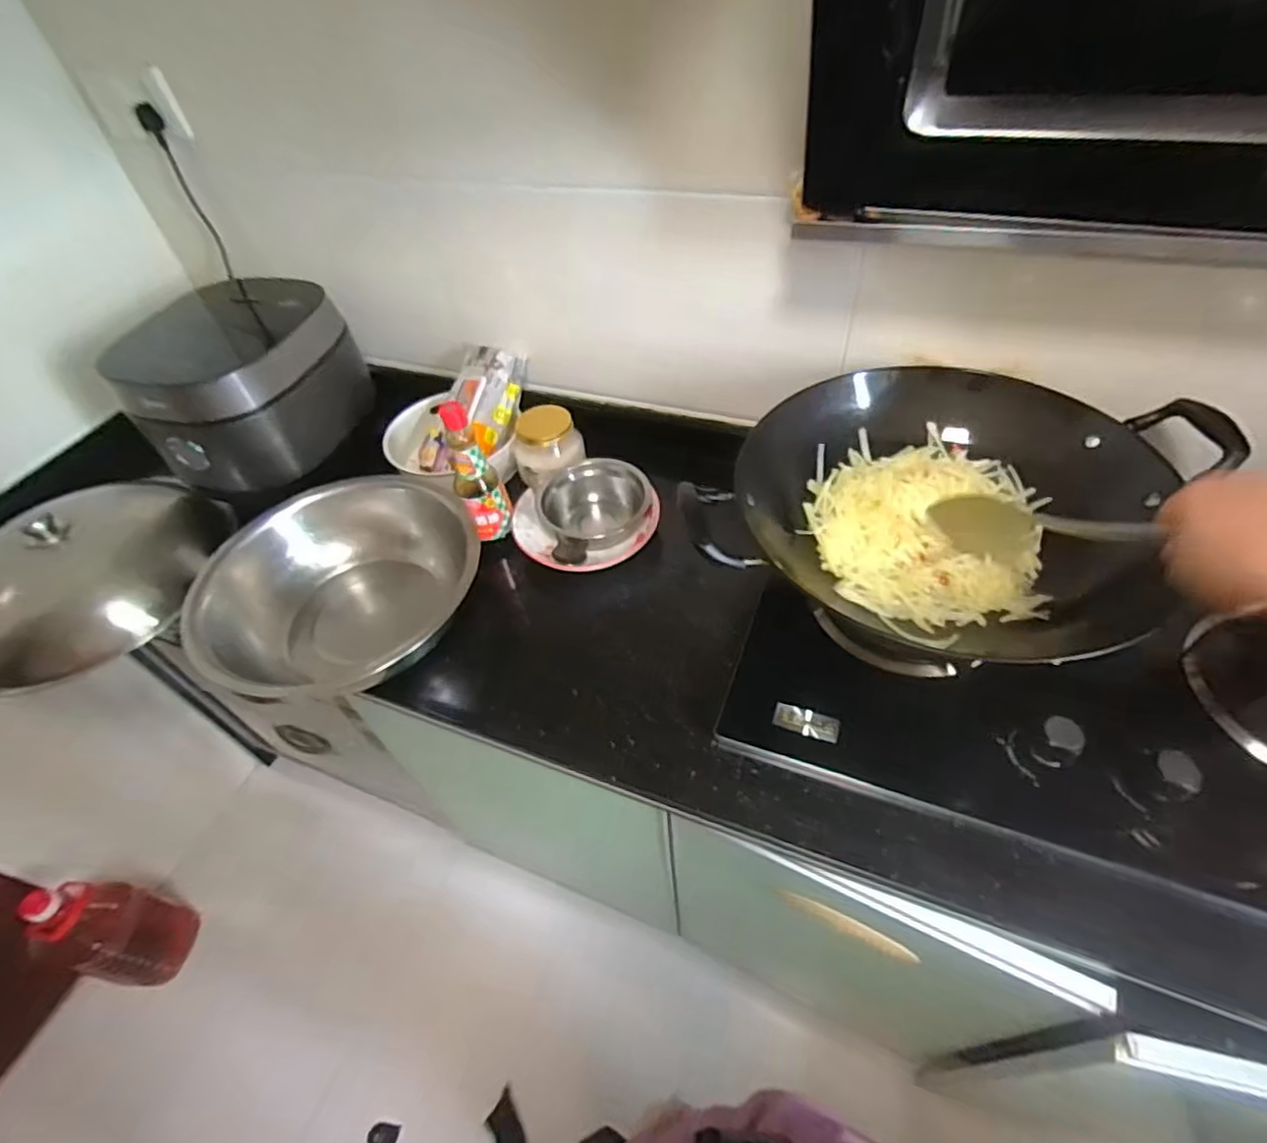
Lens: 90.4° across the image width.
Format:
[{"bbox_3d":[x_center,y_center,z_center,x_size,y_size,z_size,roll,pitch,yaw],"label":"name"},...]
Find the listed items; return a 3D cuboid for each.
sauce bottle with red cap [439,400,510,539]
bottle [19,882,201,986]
[{"bbox_3d":[-0.205,-0.127,0.813,0.057,0.182,0.056,-15,50,-7],"label":"sauce bottle with red cap"},{"bbox_3d":[-0.996,0.690,1.202,0.106,0.326,0.134,0,50,6],"label":"bottle"}]

